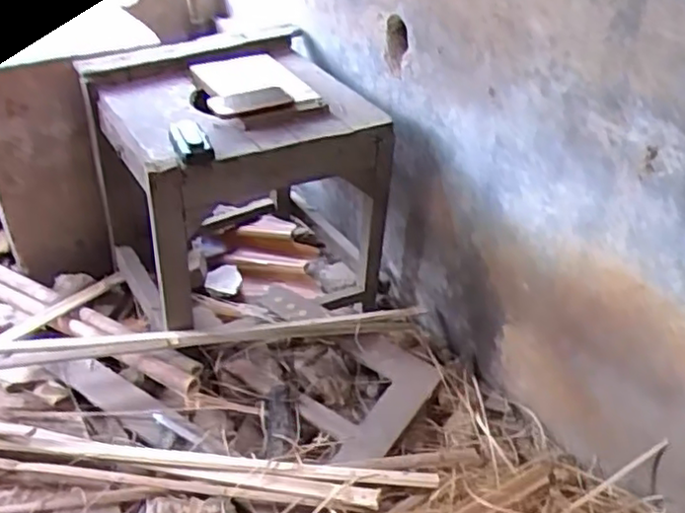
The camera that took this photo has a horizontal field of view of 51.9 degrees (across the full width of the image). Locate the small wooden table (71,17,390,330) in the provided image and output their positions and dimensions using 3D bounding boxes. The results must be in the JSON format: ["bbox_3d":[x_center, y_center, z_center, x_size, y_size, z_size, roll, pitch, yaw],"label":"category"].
[{"bbox_3d":[-0.215,-0.152,1.411,0.467,0.420,0.548,-17,37,-21],"label":"small wooden table"}]

